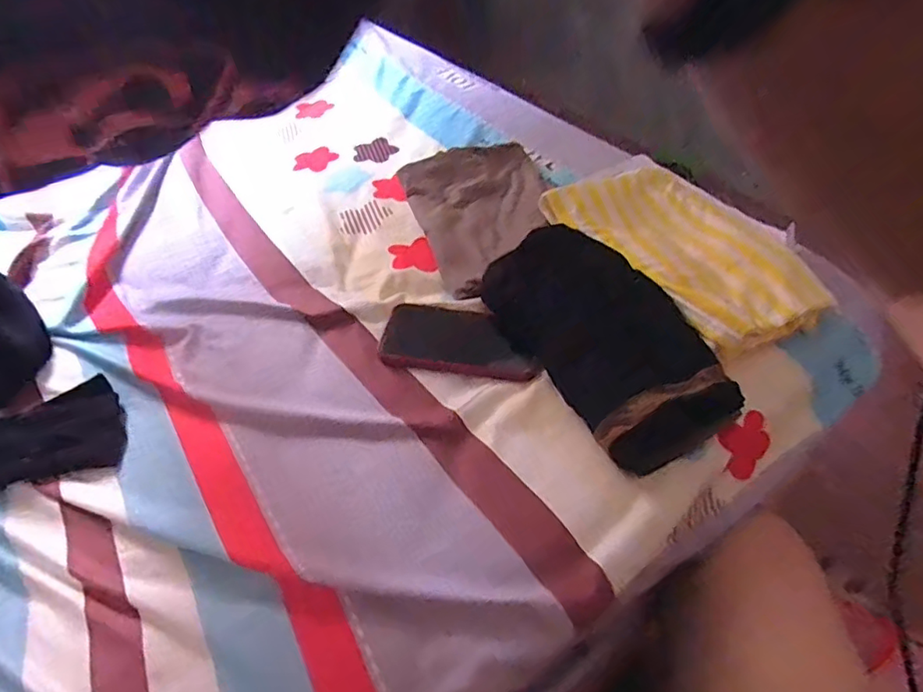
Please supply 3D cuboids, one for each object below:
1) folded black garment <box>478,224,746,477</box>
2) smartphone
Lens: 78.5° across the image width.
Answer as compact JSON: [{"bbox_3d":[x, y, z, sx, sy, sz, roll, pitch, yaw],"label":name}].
[{"bbox_3d":[0.134,-0.013,0.546,0.135,0.035,0.260,-38,60,1],"label":"folded black garment"},{"bbox_3d":[-0.002,-0.006,0.580,0.159,0.008,0.075,7,52,9],"label":"smartphone"}]

